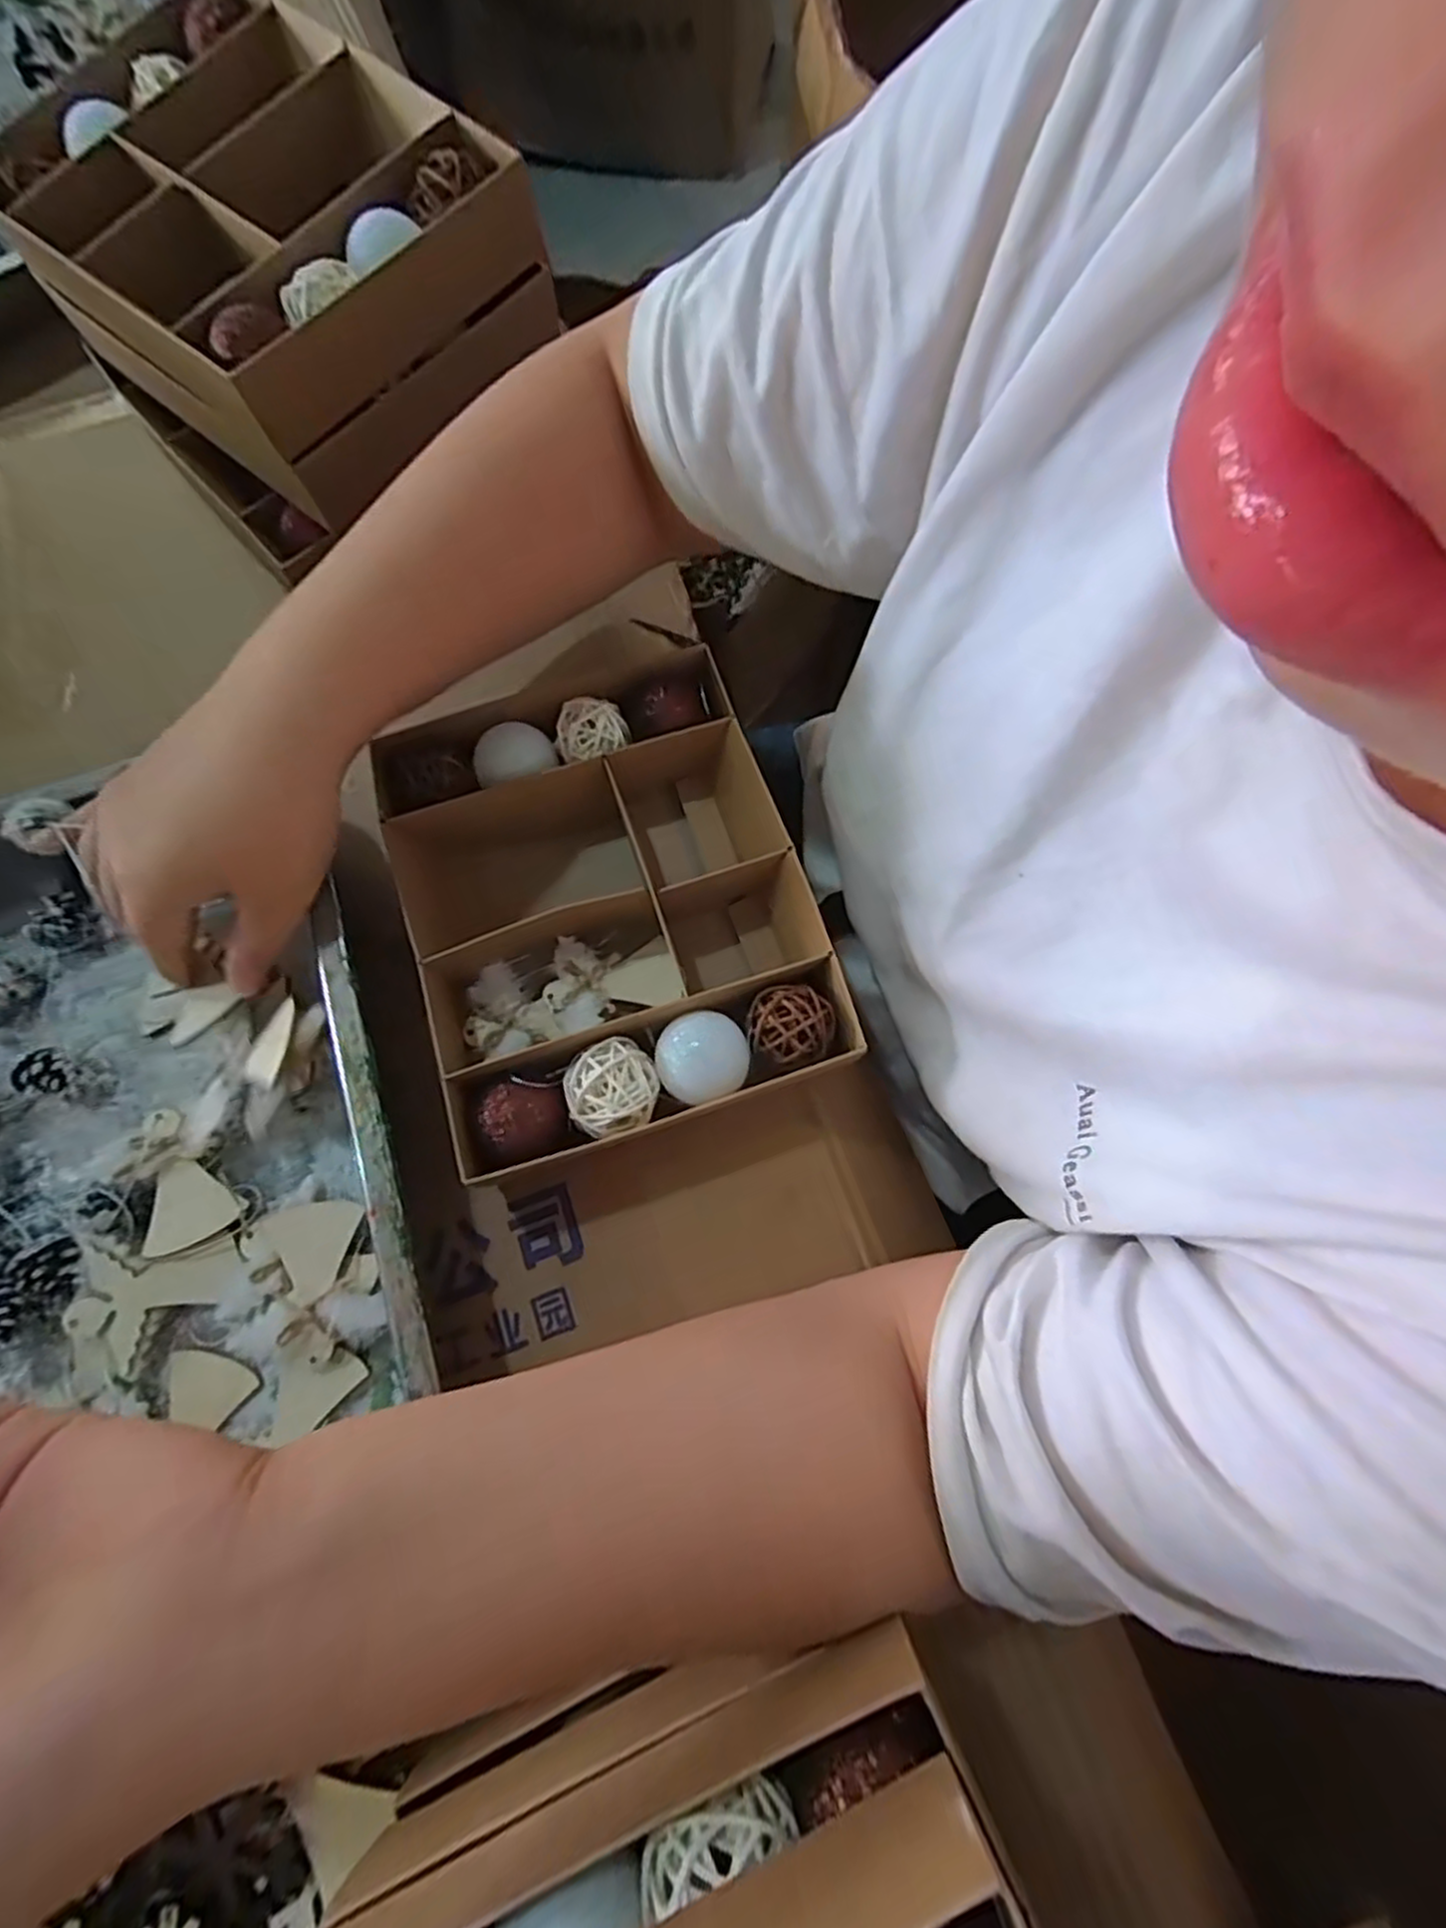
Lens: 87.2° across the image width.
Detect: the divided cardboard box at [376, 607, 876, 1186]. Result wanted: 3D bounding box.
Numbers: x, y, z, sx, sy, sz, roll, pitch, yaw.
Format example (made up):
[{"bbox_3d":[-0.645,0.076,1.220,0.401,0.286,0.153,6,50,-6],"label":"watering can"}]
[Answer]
[{"bbox_3d":[-0.051,-0.031,0.340,0.178,0.046,0.217,-18,74,-4],"label":"divided cardboard box"}]

